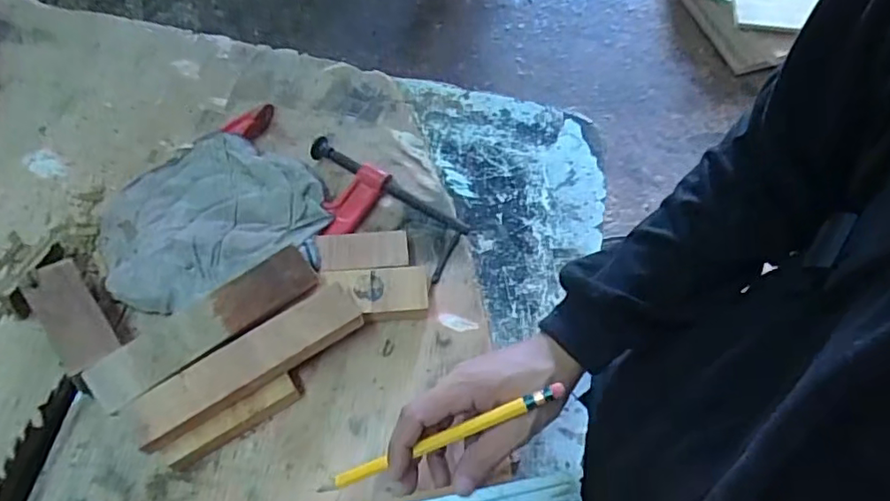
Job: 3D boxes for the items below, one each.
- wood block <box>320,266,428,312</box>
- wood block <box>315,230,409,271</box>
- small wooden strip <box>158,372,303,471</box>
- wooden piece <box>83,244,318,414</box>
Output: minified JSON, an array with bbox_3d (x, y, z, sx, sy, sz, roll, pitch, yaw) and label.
[{"bbox_3d":[-0.058,0.036,0.483,0.086,0.025,0.040,-3,62,-5],"label":"wood block"},{"bbox_3d":[-0.071,0.002,0.499,0.076,0.021,0.034,-4,62,-5],"label":"wood block"},{"bbox_3d":[-0.156,0.129,0.428,0.099,0.026,0.017,-32,68,-18],"label":"small wooden strip"},{"bbox_3d":[-0.179,0.053,0.431,0.170,0.013,0.037,-34,70,-19],"label":"wooden piece"}]

